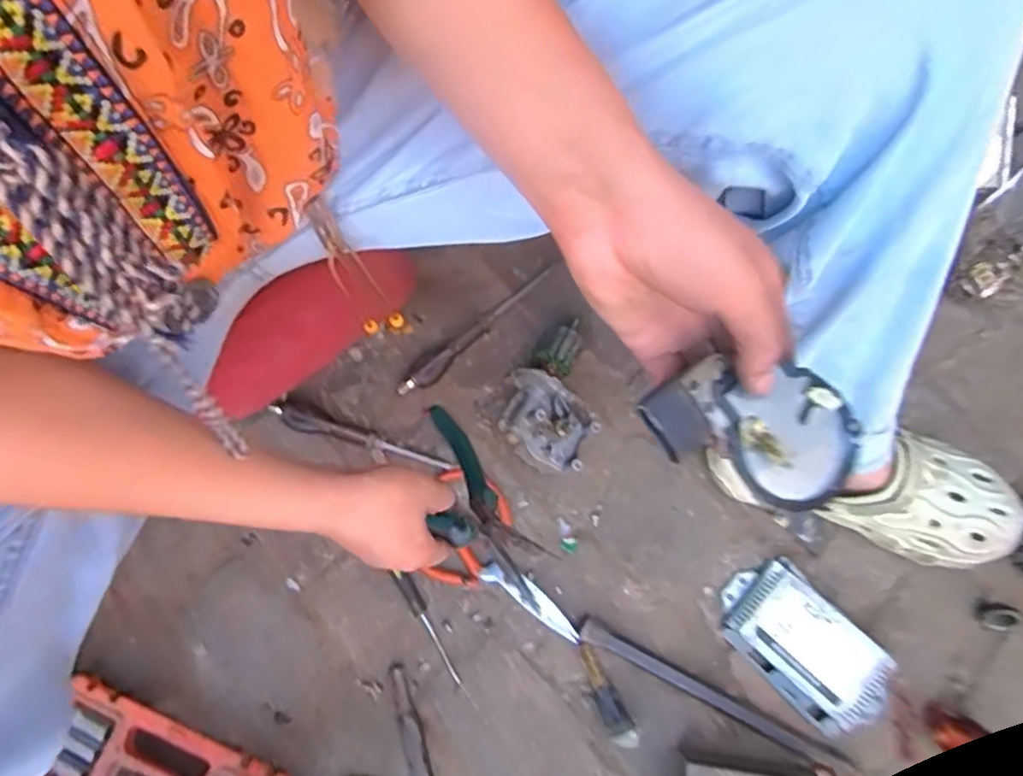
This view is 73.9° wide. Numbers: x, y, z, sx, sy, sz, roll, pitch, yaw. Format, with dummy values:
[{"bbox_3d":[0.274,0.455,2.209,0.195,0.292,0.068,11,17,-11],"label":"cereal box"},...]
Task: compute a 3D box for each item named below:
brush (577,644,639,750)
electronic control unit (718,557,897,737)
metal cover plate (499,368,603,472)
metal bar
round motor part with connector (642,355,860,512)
[{"bbox_3d":[0.085,0.282,0.620,0.024,0.025,0.090,-25,77,-8],"label":"brush"},{"bbox_3d":[0.267,0.236,0.620,0.088,0.032,0.156,-40,79,-11],"label":"electronic control unit"},{"bbox_3d":[0.033,0.034,0.672,0.099,0.057,0.081,28,76,6],"label":"metal cover plate"},{"bbox_3d":[0.180,0.282,0.622,0.254,0.022,0.018,28,76,6],"label":"metal bar"},{"bbox_3d":[0.111,0.017,0.324,0.105,0.028,0.061,25,77,-9],"label":"round motor part with connector"}]

